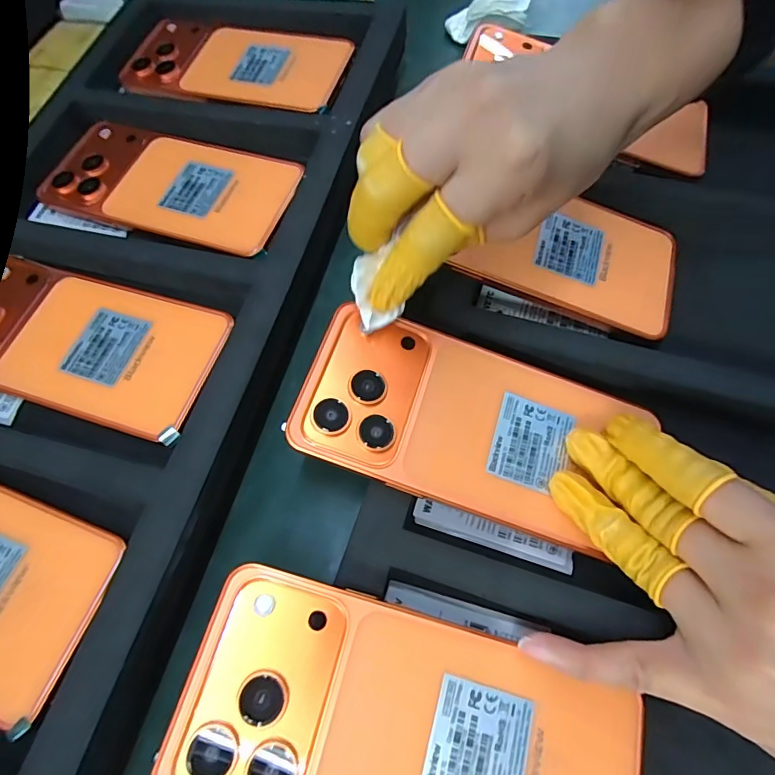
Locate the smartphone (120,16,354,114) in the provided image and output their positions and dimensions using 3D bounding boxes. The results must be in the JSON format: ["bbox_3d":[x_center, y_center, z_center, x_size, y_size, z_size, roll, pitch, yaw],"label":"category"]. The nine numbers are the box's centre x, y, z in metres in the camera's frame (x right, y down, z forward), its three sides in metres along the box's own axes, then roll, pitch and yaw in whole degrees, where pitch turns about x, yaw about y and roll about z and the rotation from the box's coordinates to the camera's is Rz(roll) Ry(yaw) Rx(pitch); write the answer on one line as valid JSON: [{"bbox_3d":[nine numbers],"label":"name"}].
[{"bbox_3d":[-0.107,-0.226,0.328,0.151,0.010,0.074,10,66,9],"label":"smartphone"}]

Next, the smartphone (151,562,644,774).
[{"bbox_3d":[0.011,0.121,0.163,0.162,0.007,0.074,20,66,-2],"label":"smartphone"}]

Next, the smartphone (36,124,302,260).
[{"bbox_3d":[-0.136,-0.128,0.292,0.160,0.010,0.075,15,67,11],"label":"smartphone"}]

